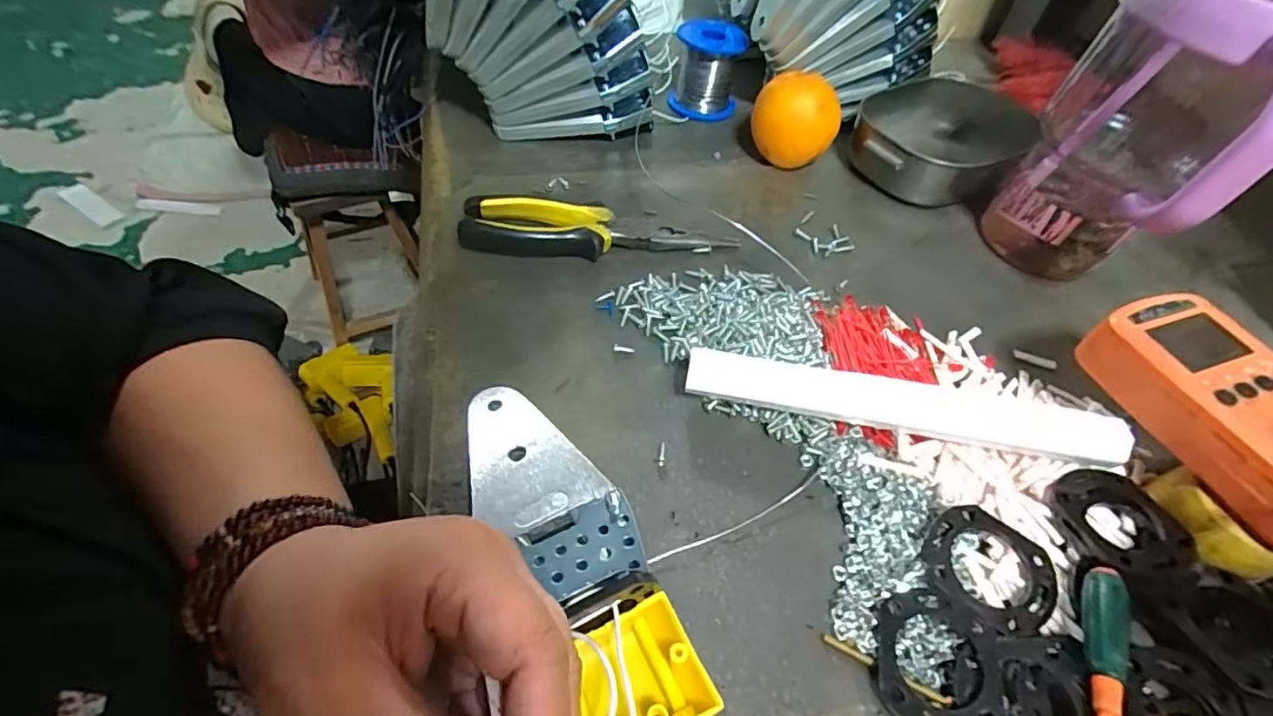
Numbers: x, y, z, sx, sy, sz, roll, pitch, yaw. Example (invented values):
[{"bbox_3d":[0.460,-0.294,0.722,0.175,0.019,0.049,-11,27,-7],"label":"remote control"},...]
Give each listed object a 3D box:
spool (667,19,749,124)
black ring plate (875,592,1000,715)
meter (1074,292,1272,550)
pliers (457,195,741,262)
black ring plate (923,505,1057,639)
[{"bbox_3d":[0.065,-0.264,0.512,0.062,0.059,0.065,11,52,3],"label":"spool"},{"bbox_3d":[0.128,0.131,0.244,0.053,0.010,0.052,2,52,-3],"label":"black ring plate"},{"bbox_3d":[0.290,0.026,0.271,0.061,0.035,0.124,-13,54,-15],"label":"meter"},{"bbox_3d":[-0.026,-0.088,0.392,0.186,0.021,0.038,4,52,-2],"label":"pliers"},{"bbox_3d":[0.167,0.102,0.266,0.055,0.007,0.055,2,57,-3],"label":"black ring plate"}]

